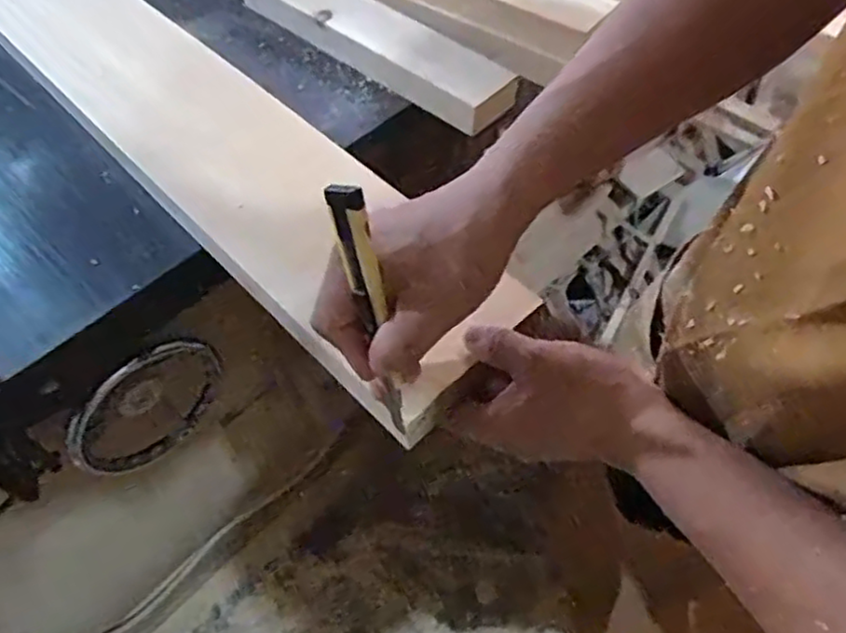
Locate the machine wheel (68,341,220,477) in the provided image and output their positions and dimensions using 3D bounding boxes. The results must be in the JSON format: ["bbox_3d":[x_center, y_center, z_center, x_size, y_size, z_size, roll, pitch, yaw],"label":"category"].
[{"bbox_3d":[-0.277,0.094,0.725,0.160,0.152,0.022,-39,63,-23],"label":"machine wheel"}]

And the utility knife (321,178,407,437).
[{"bbox_3d":[-0.025,0.005,0.380,0.014,0.163,0.020,-23,40,-14],"label":"utility knife"}]

